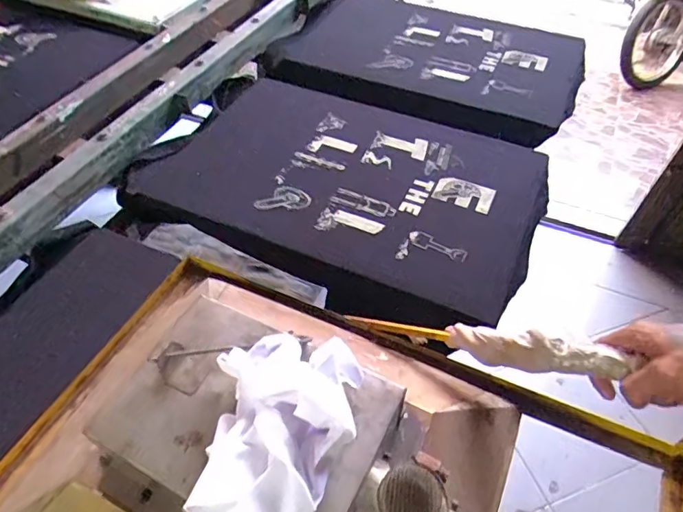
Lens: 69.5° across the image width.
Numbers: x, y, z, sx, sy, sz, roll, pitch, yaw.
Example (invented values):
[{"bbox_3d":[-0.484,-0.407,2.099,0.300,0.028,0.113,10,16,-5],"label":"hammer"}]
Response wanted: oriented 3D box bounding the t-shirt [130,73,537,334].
[{"bbox_3d":[-0.007,-0.122,0.855,0.654,0.111,0.391,21,52,16],"label":"t-shirt"}]

